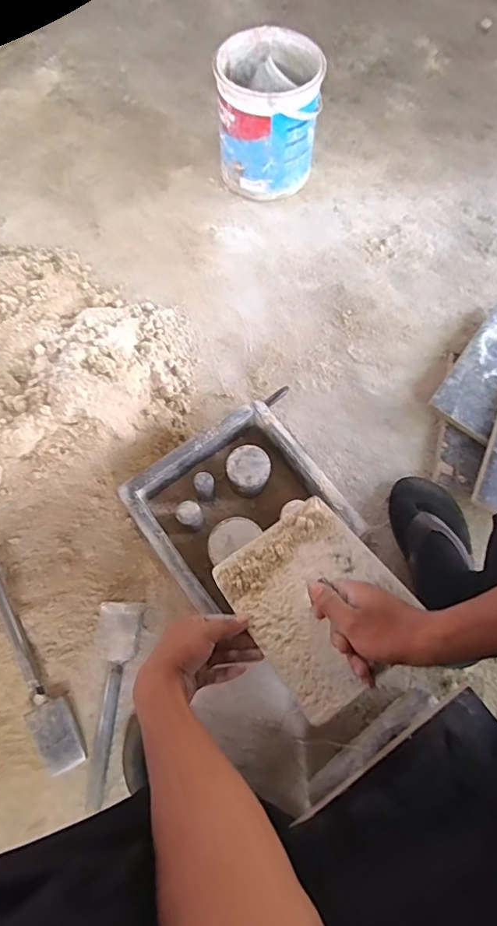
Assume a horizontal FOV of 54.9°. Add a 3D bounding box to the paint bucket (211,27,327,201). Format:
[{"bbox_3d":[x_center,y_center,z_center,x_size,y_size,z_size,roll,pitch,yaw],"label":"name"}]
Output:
[{"bbox_3d":[0.036,-0.624,0.885,0.174,0.212,0.181,5,71,2],"label":"paint bucket"}]

